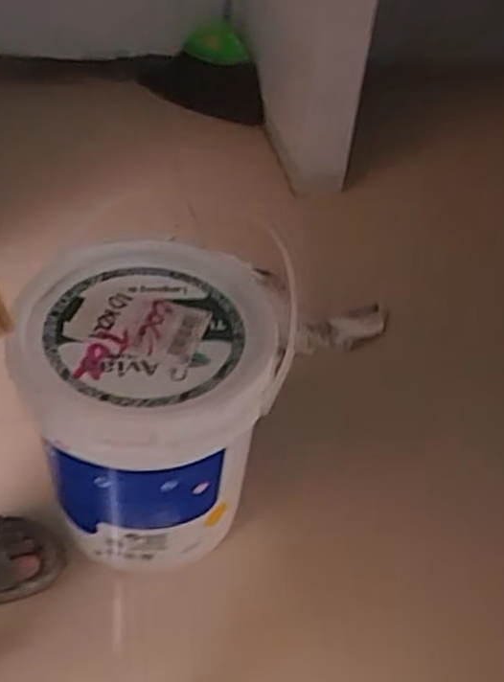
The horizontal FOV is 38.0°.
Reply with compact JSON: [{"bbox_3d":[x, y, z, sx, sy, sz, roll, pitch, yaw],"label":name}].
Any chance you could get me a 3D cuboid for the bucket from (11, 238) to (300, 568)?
[{"bbox_3d":[-0.123,0.088,0.963,0.293,0.301,0.318,3,44,-3],"label":"bucket"}]

